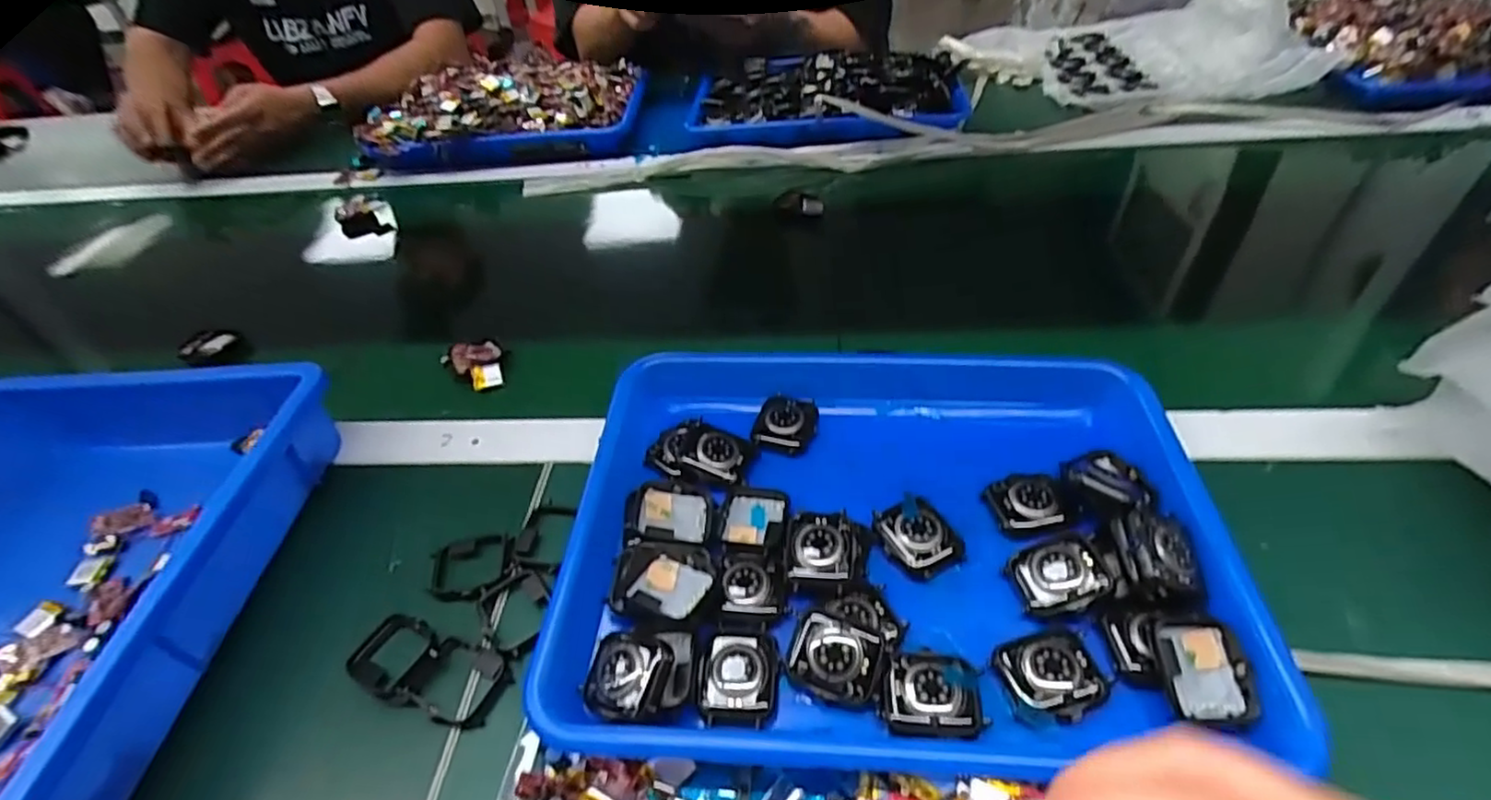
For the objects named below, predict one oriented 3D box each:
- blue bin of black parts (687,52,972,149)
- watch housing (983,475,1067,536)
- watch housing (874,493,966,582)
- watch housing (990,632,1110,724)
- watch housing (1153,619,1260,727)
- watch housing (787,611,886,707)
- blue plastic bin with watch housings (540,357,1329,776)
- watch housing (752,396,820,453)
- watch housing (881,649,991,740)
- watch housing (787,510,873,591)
[{"bbox_3d":[0.101,-0.392,0.821,0.319,0.045,0.263,2,44,8],"label":"blue bin of black parts"},{"bbox_3d":[0.154,0.056,0.360,0.040,0.009,0.033,-8,44,-2],"label":"watch housing"},{"bbox_3d":[0.092,0.072,0.353,0.035,0.011,0.043,-25,47,-19],"label":"watch housing"},{"bbox_3d":[0.137,0.122,0.297,0.041,0.007,0.038,-12,44,-7],"label":"watch housing"},{"bbox_3d":[0.198,0.116,0.286,0.036,0.016,0.040,-1,44,6],"label":"watch housing"},{"bbox_3d":[0.041,0.120,0.306,0.040,0.011,0.034,13,68,19],"label":"watch housing"},{"bbox_3d":[0.075,0.064,0.369,0.327,0.041,0.263,0,44,7],"label":"blue plastic bin with watch housings"},{"bbox_3d":[0.025,0.014,0.417,0.036,0.007,0.042,7,45,14],"label":"watch housing"},{"bbox_3d":[0.084,0.131,0.296,0.041,0.008,0.035,4,44,10],"label":"watch housing"},{"bbox_3d":[0.043,0.076,0.345,0.041,0.018,0.044,0,44,6],"label":"watch housing"}]

